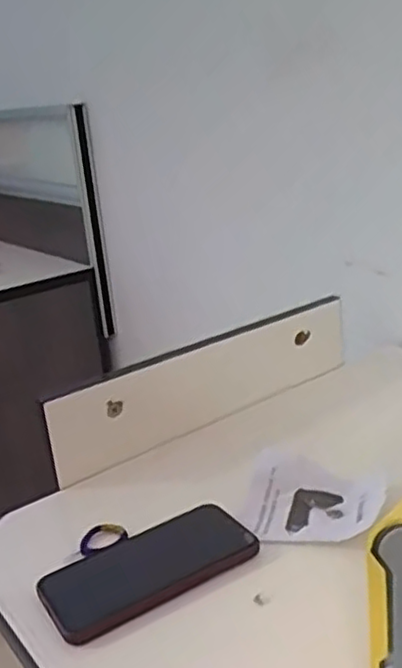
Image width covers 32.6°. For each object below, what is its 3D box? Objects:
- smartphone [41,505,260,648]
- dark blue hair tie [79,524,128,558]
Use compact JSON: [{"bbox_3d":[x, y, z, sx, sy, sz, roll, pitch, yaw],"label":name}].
[{"bbox_3d":[-0.042,0.179,0.535,0.162,0.015,0.087,-16,21,-26],"label":"smartphone"},{"bbox_3d":[-0.084,0.171,0.575,0.040,0.009,0.027,-14,19,-24],"label":"dark blue hair tie"}]

